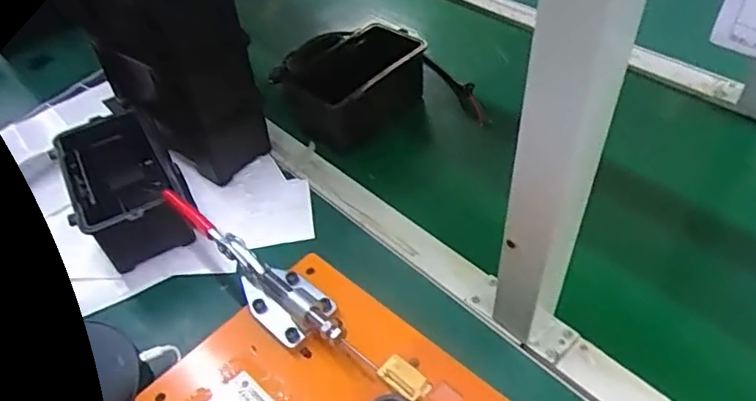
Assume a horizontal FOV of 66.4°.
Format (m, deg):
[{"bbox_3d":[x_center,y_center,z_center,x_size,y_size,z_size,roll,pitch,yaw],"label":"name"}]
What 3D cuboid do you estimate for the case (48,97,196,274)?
[{"bbox_3d":[-0.267,-0.010,0.621,0.103,0.084,0.169,-27,49,-18],"label":"case"}]

